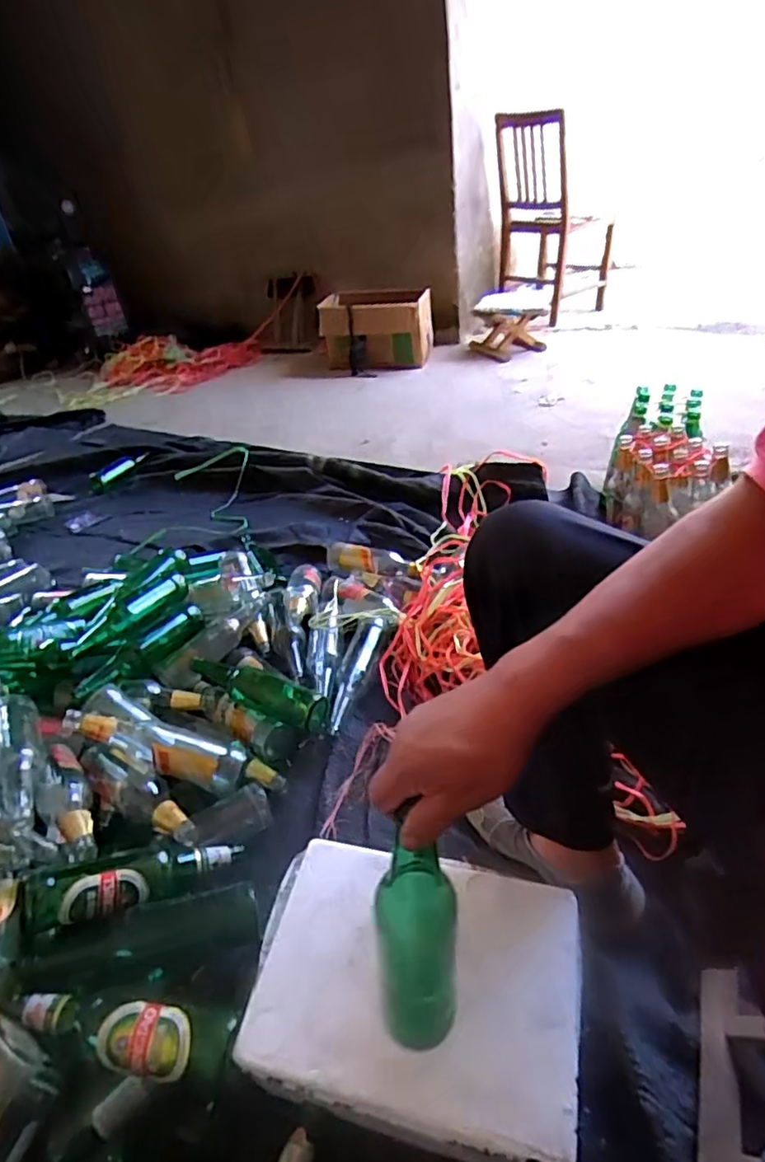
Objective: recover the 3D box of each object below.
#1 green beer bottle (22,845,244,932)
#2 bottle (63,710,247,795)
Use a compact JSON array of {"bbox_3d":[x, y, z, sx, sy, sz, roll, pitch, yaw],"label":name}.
[{"bbox_3d":[-0.307,0.375,0.738,0.251,0.057,0.072,2,28,-34],"label":"green beer bottle"},{"bbox_3d":[-0.336,0.247,0.879,0.264,0.062,0.081,20,39,-3],"label":"bottle"}]

